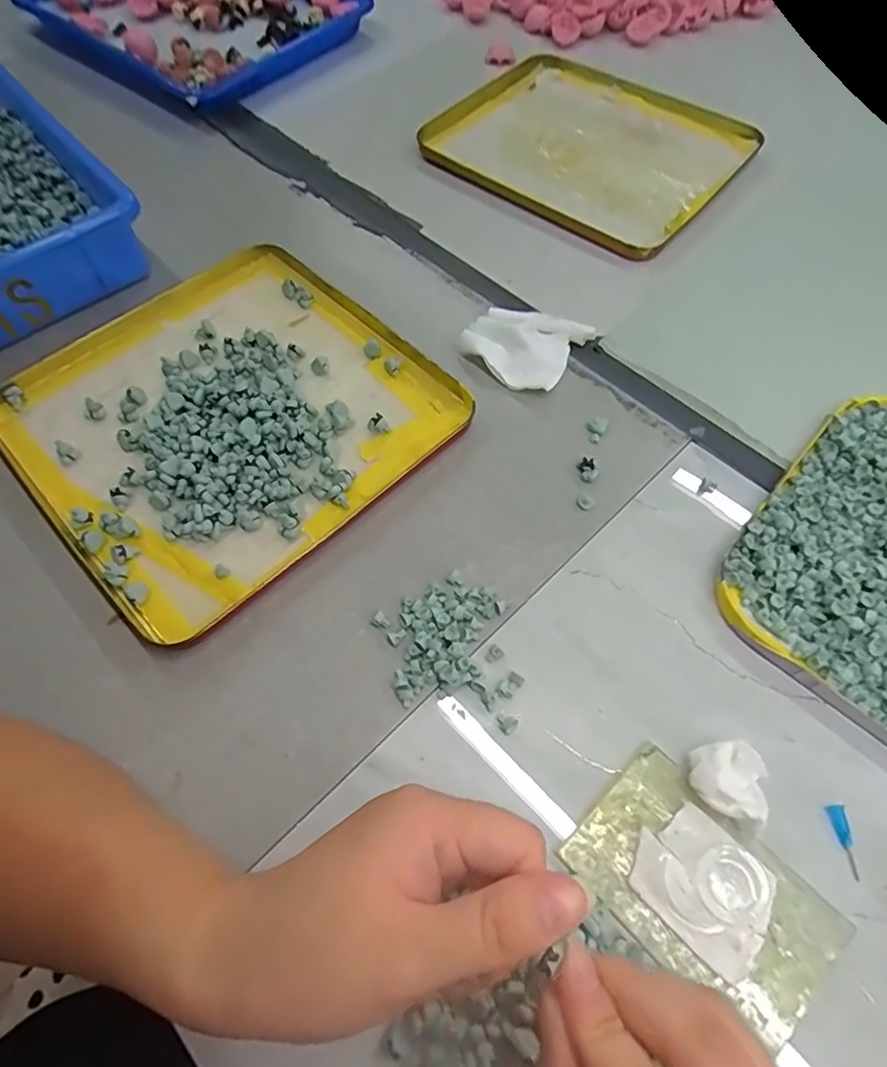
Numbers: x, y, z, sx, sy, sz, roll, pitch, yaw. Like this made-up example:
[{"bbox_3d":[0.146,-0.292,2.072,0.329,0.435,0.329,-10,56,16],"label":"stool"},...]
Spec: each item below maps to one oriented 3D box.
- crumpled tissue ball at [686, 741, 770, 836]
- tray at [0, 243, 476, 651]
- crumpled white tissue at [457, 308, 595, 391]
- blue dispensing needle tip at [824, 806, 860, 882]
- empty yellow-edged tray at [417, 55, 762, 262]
[{"bbox_3d":[0.130,0.114,0.275,0.030,0.020,0.034,15,61,8],"label":"crumpled tissue ball"},{"bbox_3d":[-0.141,-0.082,0.394,0.246,0.016,0.246,-39,67,-20],"label":"tray"},{"bbox_3d":[0.054,-0.132,0.417,0.075,0.013,0.067,27,64,15],"label":"crumpled white tissue"},{"bbox_3d":[0.182,0.139,0.270,0.007,0.004,0.030,-4,60,-2],"label":"blue dispensing needle tip"},{"bbox_3d":[0.124,-0.337,0.523,0.240,0.015,0.219,36,66,19],"label":"empty yellow-edged tray"}]

